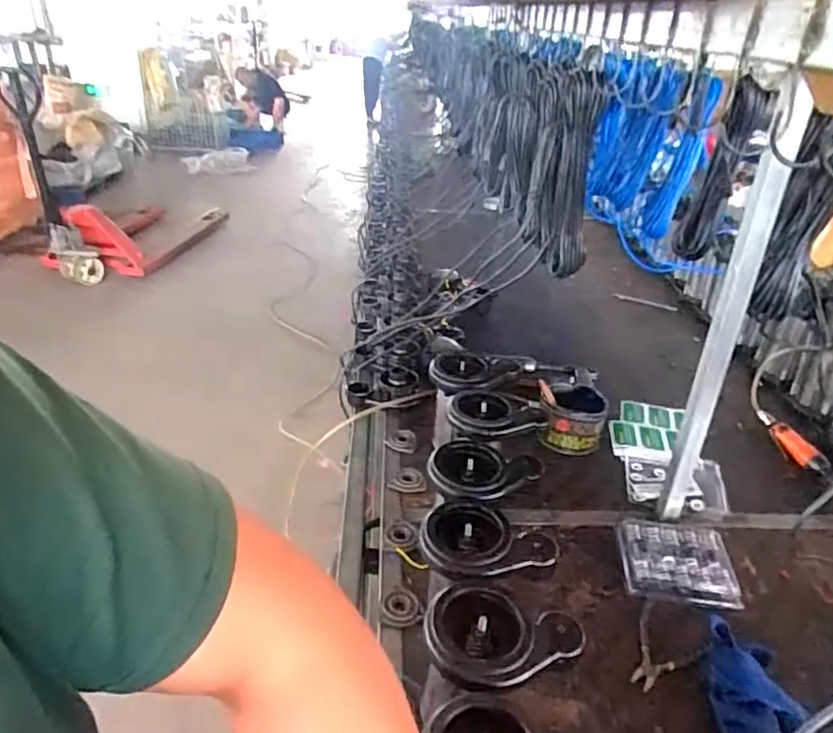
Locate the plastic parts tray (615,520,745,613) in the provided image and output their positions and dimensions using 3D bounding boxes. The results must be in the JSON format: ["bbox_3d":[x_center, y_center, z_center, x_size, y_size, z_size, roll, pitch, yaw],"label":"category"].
[{"bbox_3d":[0.415,0.309,0.994,0.170,0.025,0.141,7,30,7],"label":"plastic parts tray"}]

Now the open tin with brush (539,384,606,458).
[{"bbox_3d":[0.319,0.106,1.281,0.124,0.094,0.134,9,31,11],"label":"open tin with brush"}]

